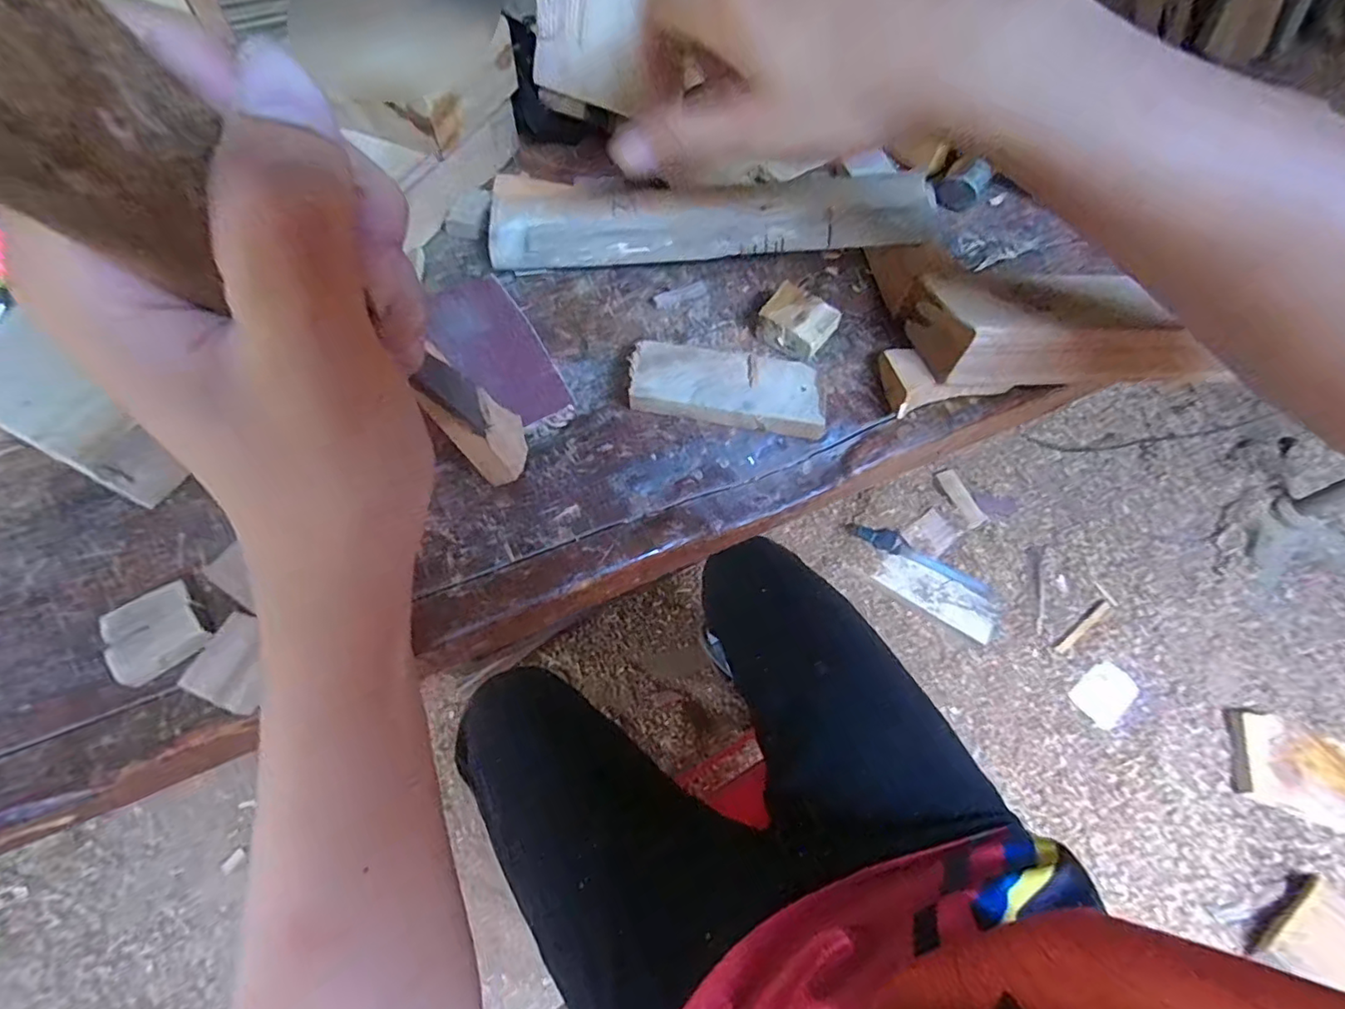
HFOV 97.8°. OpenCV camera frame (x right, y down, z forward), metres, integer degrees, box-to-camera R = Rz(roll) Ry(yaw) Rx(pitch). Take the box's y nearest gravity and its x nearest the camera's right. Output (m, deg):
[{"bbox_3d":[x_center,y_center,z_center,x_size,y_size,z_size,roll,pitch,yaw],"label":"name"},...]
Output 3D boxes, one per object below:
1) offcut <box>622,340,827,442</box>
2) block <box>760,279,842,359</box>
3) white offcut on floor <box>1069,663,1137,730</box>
[{"bbox_3d":[0.029,-0.061,0.311,0.100,0.015,0.043,8,63,1],"label":"offcut"},{"bbox_3d":[0.071,-0.102,0.330,0.038,0.016,0.033,34,67,13],"label":"block"},{"bbox_3d":[0.849,0.370,1.148,0.139,0.008,0.090,-29,73,-25],"label":"white offcut on floor"}]

